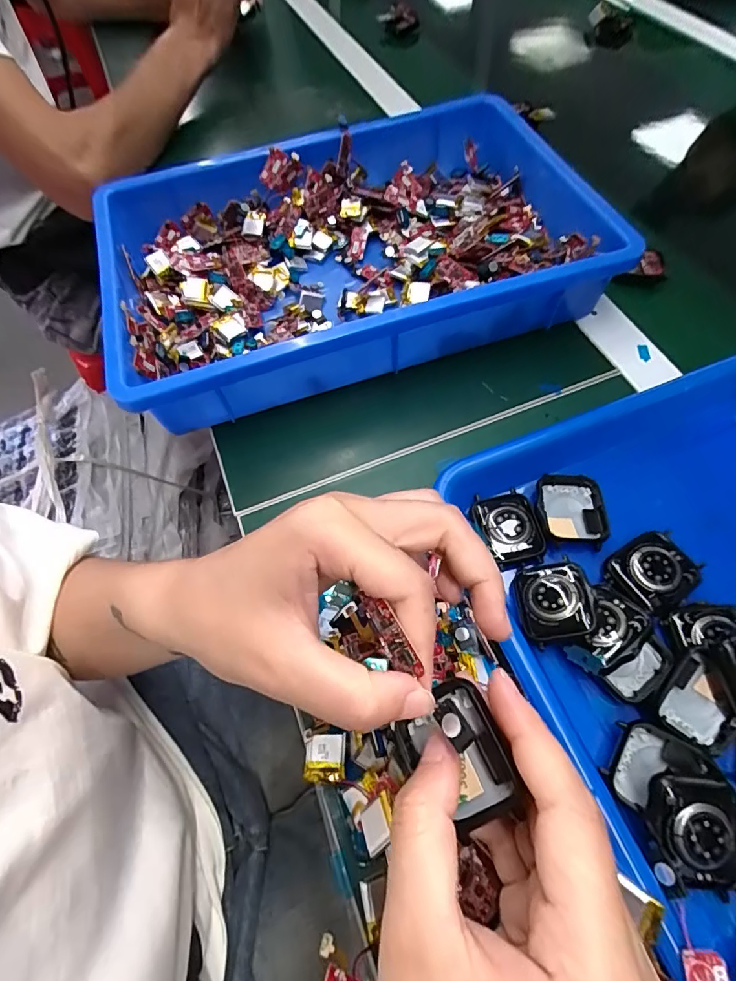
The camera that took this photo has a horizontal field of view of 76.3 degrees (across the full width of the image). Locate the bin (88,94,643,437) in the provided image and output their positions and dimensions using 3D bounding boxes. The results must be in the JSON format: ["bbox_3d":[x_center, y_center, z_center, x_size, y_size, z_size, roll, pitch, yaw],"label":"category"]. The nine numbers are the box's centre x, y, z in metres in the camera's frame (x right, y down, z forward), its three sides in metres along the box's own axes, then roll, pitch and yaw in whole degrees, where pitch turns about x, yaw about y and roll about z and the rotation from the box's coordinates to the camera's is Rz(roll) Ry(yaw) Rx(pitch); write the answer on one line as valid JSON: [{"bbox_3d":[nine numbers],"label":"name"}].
[{"bbox_3d":[-0.022,-0.195,0.372,0.351,0.063,0.259,-17,62,-7],"label":"bin"}]

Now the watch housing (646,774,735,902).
[{"bbox_3d":[0.134,0.141,0.190,0.034,0.012,0.044,-1,81,-2],"label":"watch housing"}]

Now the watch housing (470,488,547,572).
[{"bbox_3d":[0.079,0.020,0.265,0.033,0.009,0.043,-9,61,-3],"label":"watch housing"}]

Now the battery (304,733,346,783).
[{"bbox_3d":[-0.021,0.127,0.224,0.018,0.004,0.020,1,61,3],"label":"battery"}]

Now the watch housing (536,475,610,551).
[{"bbox_3d":[0.116,0.012,0.270,0.038,0.009,0.043,0,61,2],"label":"watch housing"}]

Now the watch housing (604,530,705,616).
[{"bbox_3d":[0.153,0.043,0.249,0.042,0.006,0.035,-31,65,-14],"label":"watch housing"}]

